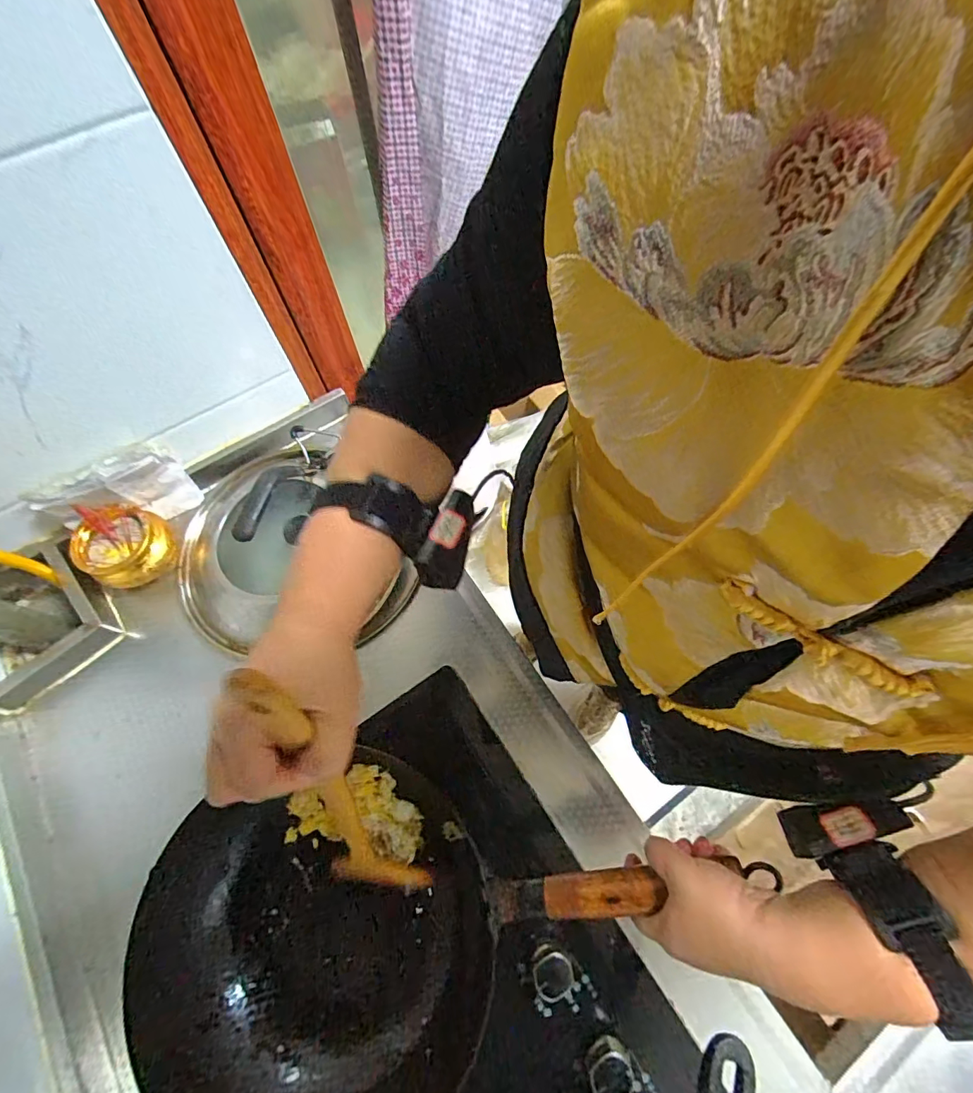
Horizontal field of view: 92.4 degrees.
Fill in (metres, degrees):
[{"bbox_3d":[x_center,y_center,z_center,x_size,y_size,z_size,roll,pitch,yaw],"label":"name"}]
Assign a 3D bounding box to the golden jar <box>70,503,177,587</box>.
[{"bbox_3d":[-0.496,-0.002,0.642,0.102,0.068,0.091,-42,72,-16],"label":"golden jar"}]

